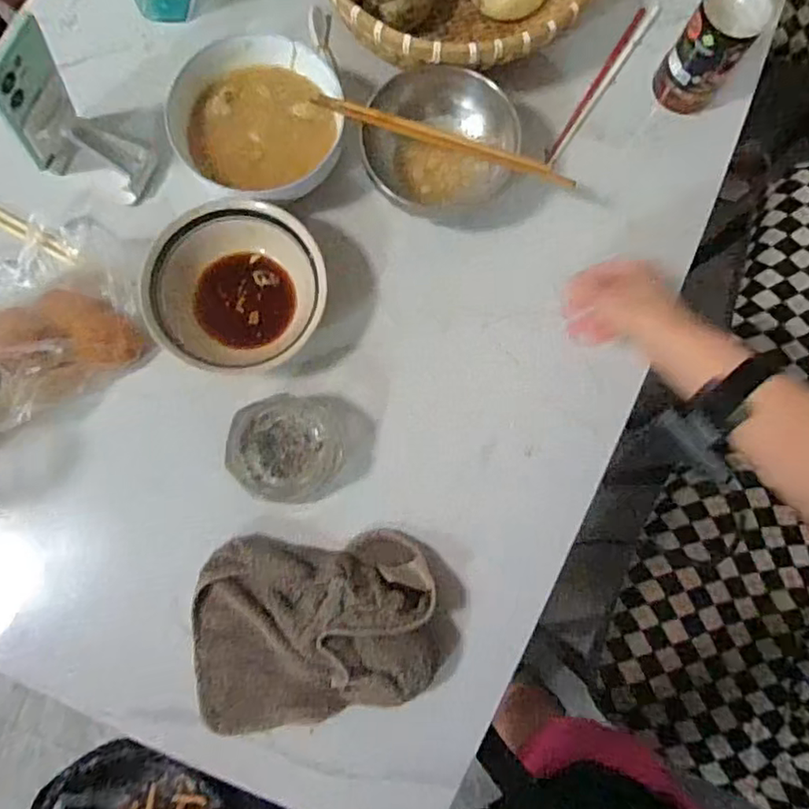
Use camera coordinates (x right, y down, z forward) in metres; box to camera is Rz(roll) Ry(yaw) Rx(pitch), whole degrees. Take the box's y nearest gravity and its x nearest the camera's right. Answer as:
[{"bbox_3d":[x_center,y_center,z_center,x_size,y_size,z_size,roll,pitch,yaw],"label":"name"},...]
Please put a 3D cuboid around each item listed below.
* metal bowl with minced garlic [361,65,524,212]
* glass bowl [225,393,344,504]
[{"bbox_3d":[0.037,-0.265,0.595,0.149,0.058,0.120,4,81,-1],"label":"metal bowl with minced garlic"},{"bbox_3d":[-0.111,0.040,0.555,0.098,0.041,0.097,0,81,-1],"label":"glass bowl"}]

